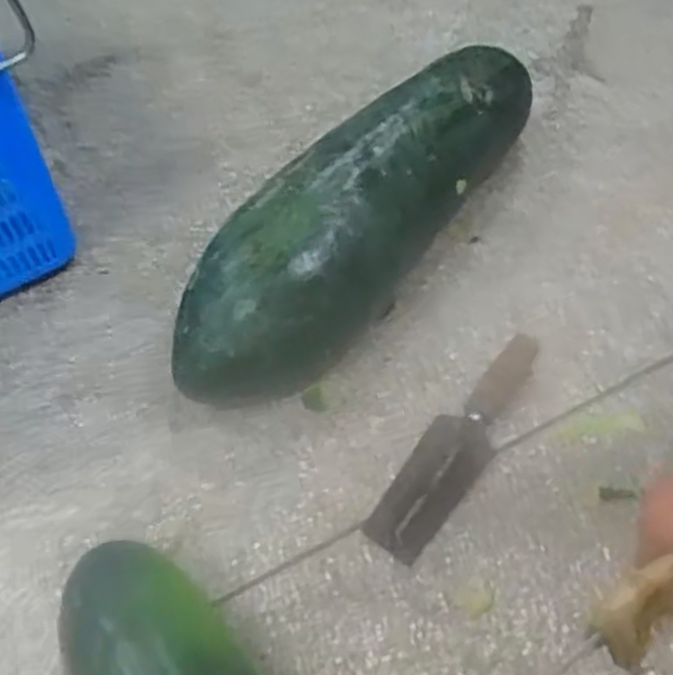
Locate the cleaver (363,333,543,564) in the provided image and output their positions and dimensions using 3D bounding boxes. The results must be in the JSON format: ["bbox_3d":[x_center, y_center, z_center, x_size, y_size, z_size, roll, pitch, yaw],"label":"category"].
[{"bbox_3d":[0.119,0.089,0.706,0.057,0.021,0.256,31,63,24],"label":"cleaver"}]

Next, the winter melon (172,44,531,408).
[{"bbox_3d":[0.033,-0.117,0.779,0.142,0.142,0.498,31,62,26],"label":"winter melon"}]

